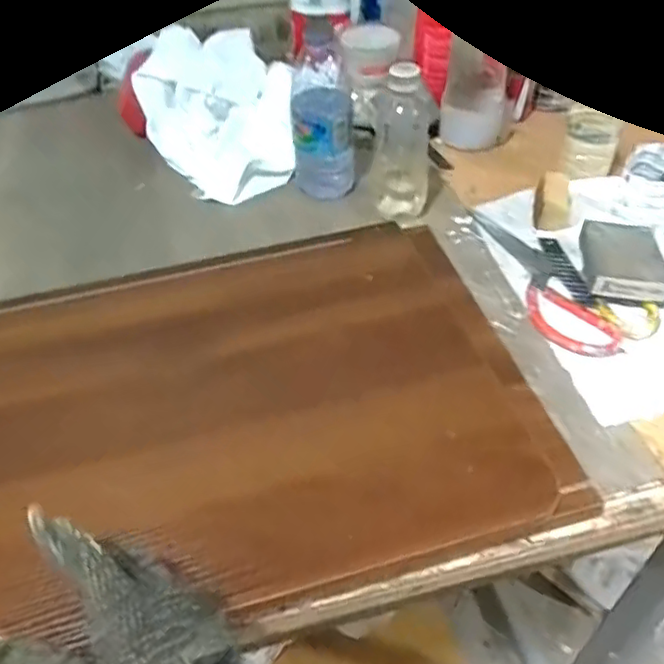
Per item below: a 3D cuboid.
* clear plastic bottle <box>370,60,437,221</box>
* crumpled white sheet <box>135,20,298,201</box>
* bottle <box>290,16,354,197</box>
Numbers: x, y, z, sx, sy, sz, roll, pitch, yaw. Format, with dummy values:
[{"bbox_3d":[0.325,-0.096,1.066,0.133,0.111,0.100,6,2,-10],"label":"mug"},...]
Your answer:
[{"bbox_3d":[0.075,-0.203,0.676,0.062,0.169,0.052,1,46,4],"label":"clear plastic bottle"},{"bbox_3d":[-0.146,-0.287,0.825,0.202,0.052,0.272,-5,75,-14],"label":"crumpled white sheet"},{"bbox_3d":[-0.012,-0.243,0.726,0.069,0.174,0.075,-3,45,1],"label":"bottle"}]

